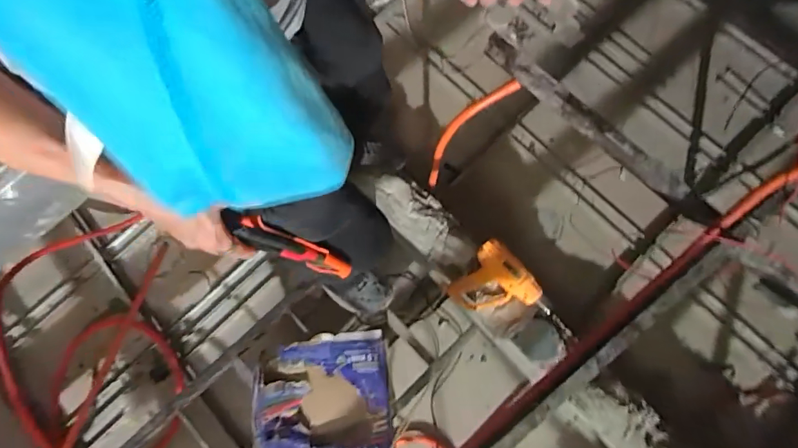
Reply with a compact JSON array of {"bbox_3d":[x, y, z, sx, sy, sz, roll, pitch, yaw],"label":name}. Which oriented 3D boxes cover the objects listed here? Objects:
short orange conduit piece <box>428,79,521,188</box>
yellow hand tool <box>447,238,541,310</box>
[{"bbox_3d":[0.137,-0.206,1.141,0.112,0.452,0.036,-24,75,-32],"label":"short orange conduit piece"},{"bbox_3d":[0.250,0.171,1.201,0.193,0.100,0.201,-42,79,-8],"label":"yellow hand tool"}]

